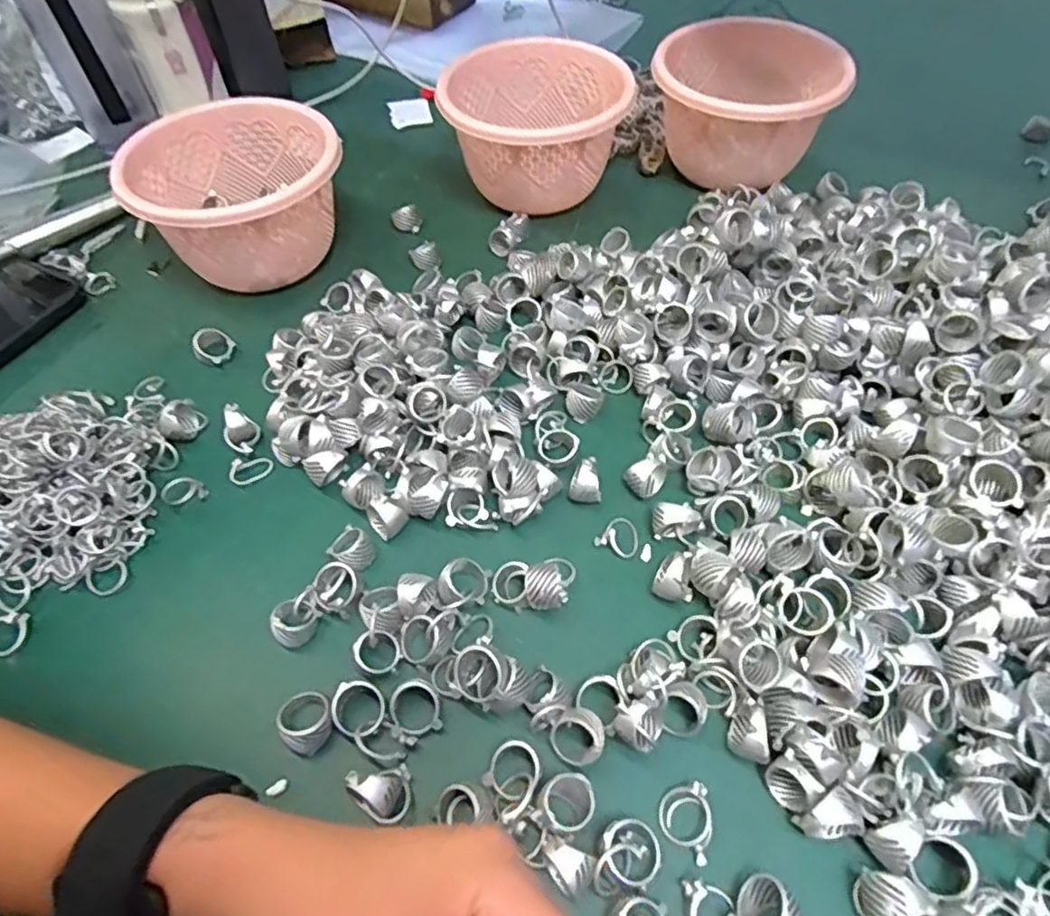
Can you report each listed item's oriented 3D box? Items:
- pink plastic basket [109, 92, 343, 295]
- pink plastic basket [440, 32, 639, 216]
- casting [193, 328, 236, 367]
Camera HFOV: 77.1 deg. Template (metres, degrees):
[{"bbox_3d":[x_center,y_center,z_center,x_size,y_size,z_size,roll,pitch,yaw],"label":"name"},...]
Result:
[{"bbox_3d":[-0.204,-0.183,0.487,0.137,0.093,0.133,-1,55,2],"label":"pink plastic basket"},{"bbox_3d":[0.010,-0.262,0.533,0.145,0.087,0.132,10,56,9],"label":"pink plastic basket"},{"bbox_3d":[-0.215,-0.075,0.455,0.024,0.022,0.019,-32,59,-19],"label":"casting"}]

